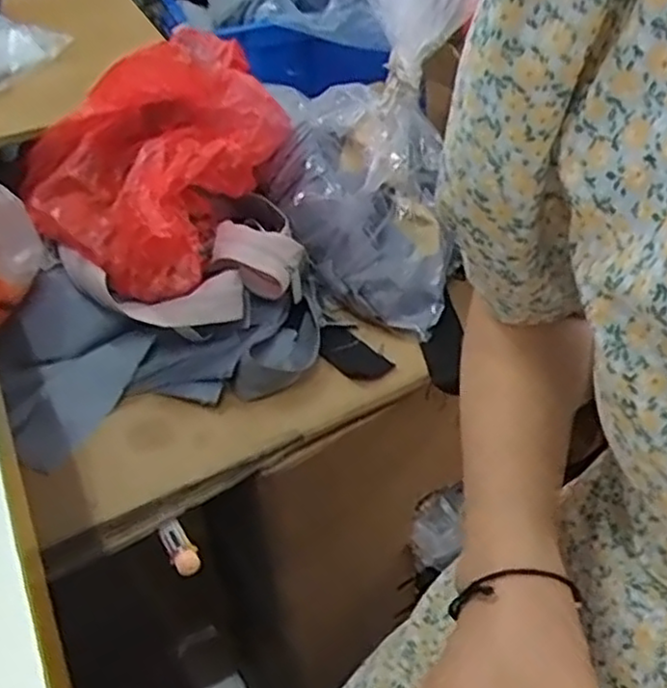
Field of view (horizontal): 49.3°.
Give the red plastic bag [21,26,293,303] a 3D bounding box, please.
[{"bbox_3d":[-0.164,-0.175,0.642,0.178,0.145,0.232,13,40,20],"label":"red plastic bag"}]

